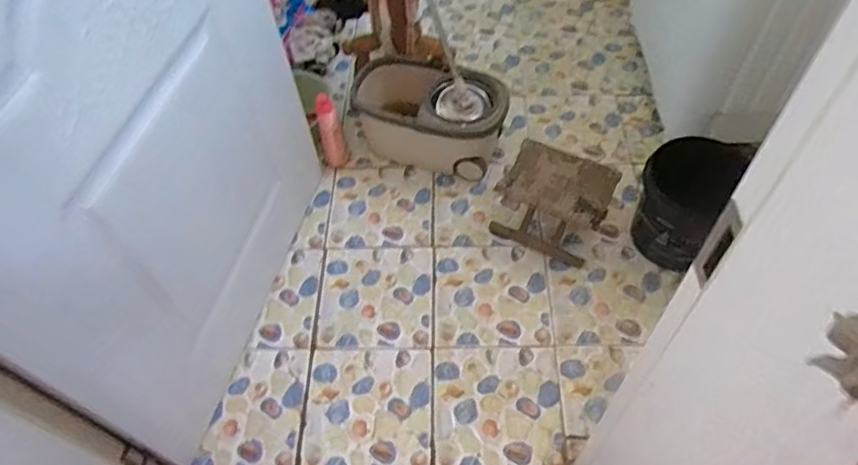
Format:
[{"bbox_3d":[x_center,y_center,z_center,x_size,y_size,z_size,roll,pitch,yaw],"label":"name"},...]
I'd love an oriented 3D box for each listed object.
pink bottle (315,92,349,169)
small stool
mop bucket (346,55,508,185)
[{"bbox_3d":[-0.293,-0.306,1.774,0.075,0.237,0.057,-16,34,-8],"label":"pink bottle"},{"bbox_3d":[0.328,-0.074,1.583,0.274,0.220,0.179,22,59,17],"label":"small stool"},{"bbox_3d":[-0.006,-0.342,1.767,0.460,0.254,0.238,20,59,16],"label":"mop bucket"}]

